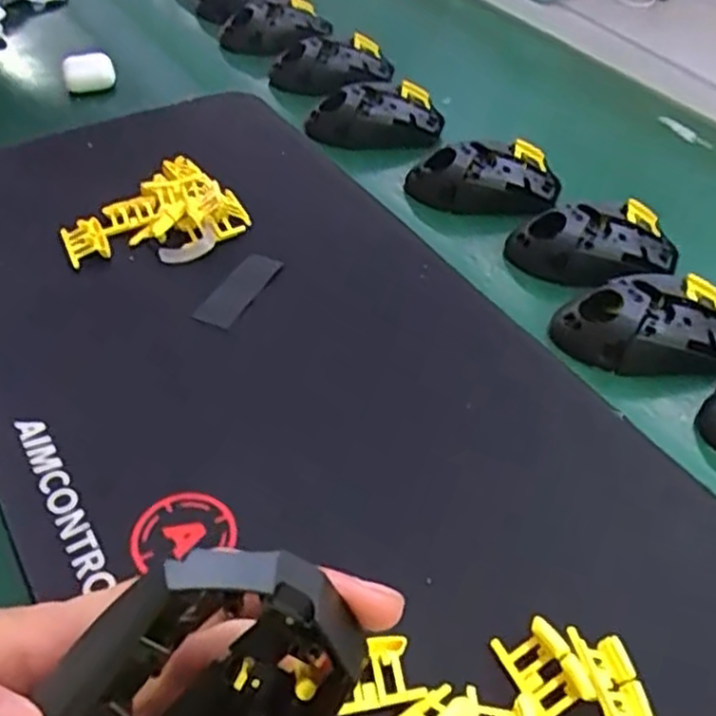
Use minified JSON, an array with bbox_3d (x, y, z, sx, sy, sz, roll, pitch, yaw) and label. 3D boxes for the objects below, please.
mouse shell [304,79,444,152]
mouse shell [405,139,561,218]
[{"bbox_3d":[0.016,-0.198,0.622,0.116,0.035,0.056,-8,48,-12],"label":"mouse shell"},{"bbox_3d":[0.098,-0.140,0.570,0.116,0.030,0.067,-2,47,-6],"label":"mouse shell"}]

